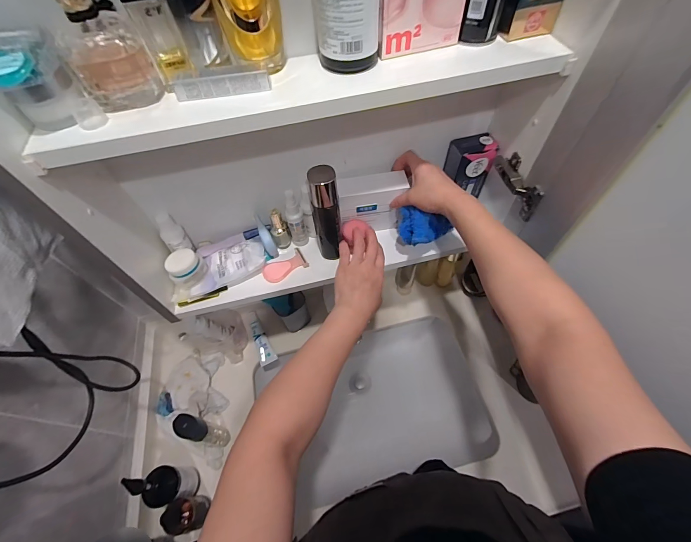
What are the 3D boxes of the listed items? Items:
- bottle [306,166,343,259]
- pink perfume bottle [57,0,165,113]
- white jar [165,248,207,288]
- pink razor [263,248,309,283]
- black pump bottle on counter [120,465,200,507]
[{"bbox_3d":[-0.028,-0.082,0.494,0.041,0.165,0.040,-4,57,1],"label":"bottle"},{"bbox_3d":[-0.225,-0.206,0.298,0.067,0.101,0.047,-30,61,-15],"label":"pink perfume bottle"},{"bbox_3d":[-0.263,-0.004,0.528,0.043,0.046,0.055,36,66,23],"label":"white jar"},{"bbox_3d":[-0.105,-0.008,0.555,0.073,0.014,0.038,-28,60,-14],"label":"pink razor"},{"bbox_3d":[-0.322,0.385,0.577,0.062,0.149,0.061,-8,57,-2],"label":"black pump bottle on counter"}]

